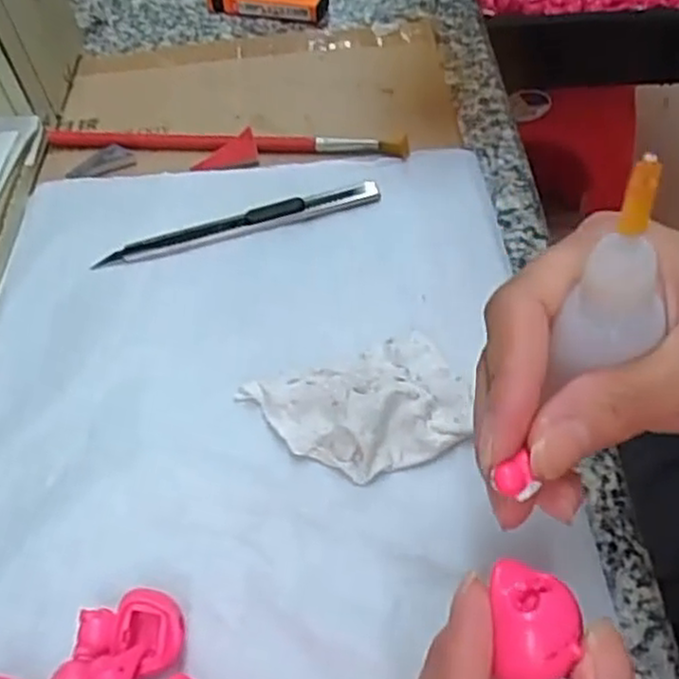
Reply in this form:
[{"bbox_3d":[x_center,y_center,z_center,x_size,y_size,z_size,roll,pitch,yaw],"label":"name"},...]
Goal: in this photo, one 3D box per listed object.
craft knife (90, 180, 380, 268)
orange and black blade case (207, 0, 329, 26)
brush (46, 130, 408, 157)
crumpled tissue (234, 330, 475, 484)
[{"bbox_3d":[-0.047,-0.056,0.343,0.133,0.008,0.013,-13,52,-7],"label":"craft knife"},{"bbox_3d":[-0.049,-0.227,0.483,0.082,0.015,0.022,13,54,13],"label":"orange and black blade case"},{"bbox_3d":[-0.062,-0.106,0.384,0.194,0.011,0.013,6,52,8],"label":"brush"},{"bbox_3d":[0.008,0.025,0.272,0.076,0.015,0.051,-17,53,-10],"label":"crumpled tissue"}]

